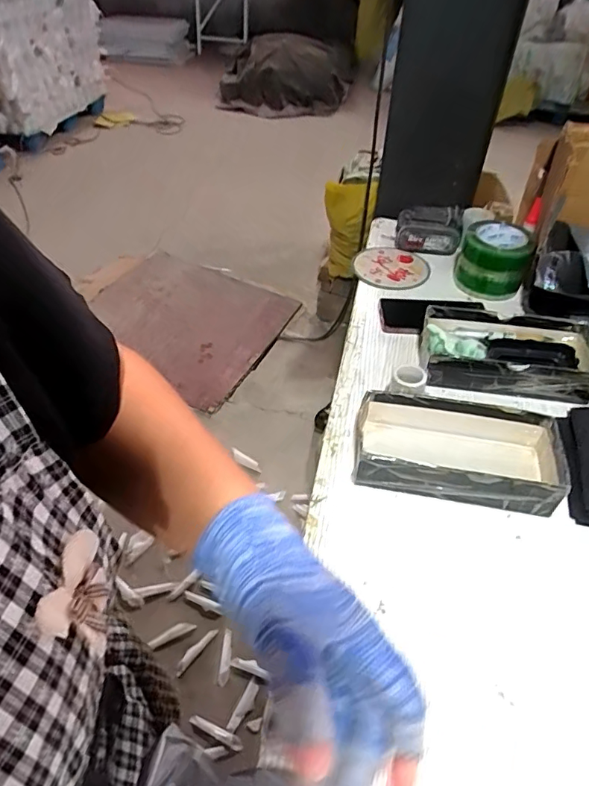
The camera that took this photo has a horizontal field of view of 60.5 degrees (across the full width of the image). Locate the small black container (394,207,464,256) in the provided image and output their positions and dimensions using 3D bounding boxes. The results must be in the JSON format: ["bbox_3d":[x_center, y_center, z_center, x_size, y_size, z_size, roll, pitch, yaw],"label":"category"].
[{"bbox_3d":[0.246,-0.299,0.931,0.113,0.068,0.089,12,47,9],"label":"small black container"}]

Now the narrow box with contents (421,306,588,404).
[{"bbox_3d":[0.290,-0.051,0.688,0.226,0.056,0.127,8,47,5],"label":"narrow box with contents"}]

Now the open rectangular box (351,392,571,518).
[{"bbox_3d":[0.185,0.066,0.577,0.223,0.052,0.114,10,47,7],"label":"open rectangular box"}]

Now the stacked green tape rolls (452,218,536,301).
[{"bbox_3d":[0.326,-0.219,0.834,0.109,0.088,0.104,1,46,-1],"label":"stacked green tape rolls"}]

